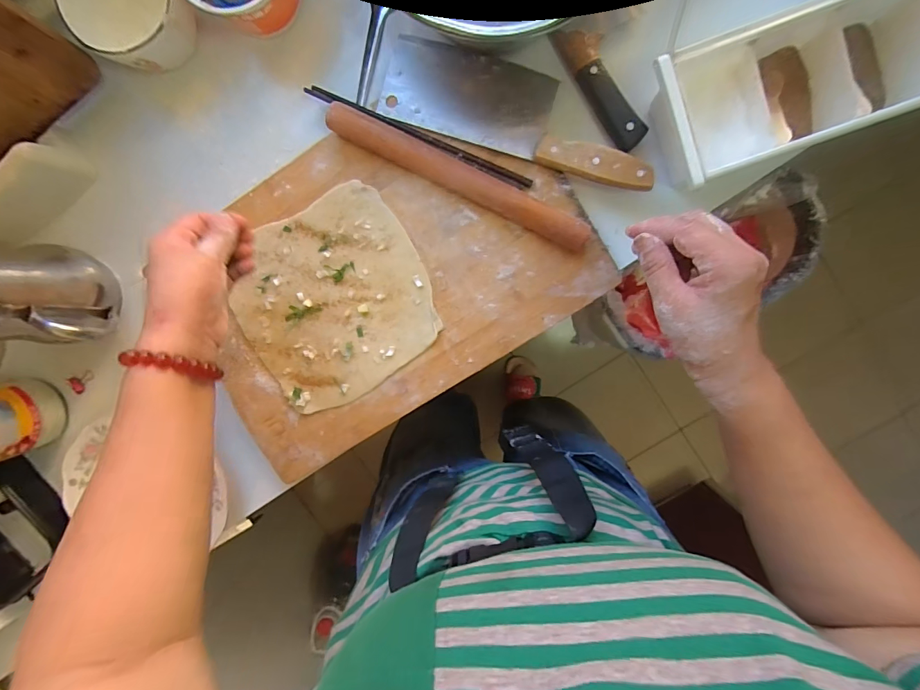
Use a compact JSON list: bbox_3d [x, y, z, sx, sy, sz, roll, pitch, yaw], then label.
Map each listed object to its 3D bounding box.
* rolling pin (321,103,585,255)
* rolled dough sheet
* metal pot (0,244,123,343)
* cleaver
[{"bbox_3d":[0.002,-0.166,0.412,0.278,0.033,0.029,26,98,0],"label":"rolling pin"},{"bbox_3d":[-0.137,-0.046,0.447,0.204,0.009,0.198,-27,94,6],"label":"rolled dough sheet"},{"bbox_3d":[-0.426,-0.053,0.405,0.118,0.123,0.100,-1,97,4],"label":"metal pot"},{"bbox_3d":[0.059,-0.232,0.405,0.276,0.022,0.082,19,98,1],"label":"cleaver"}]

